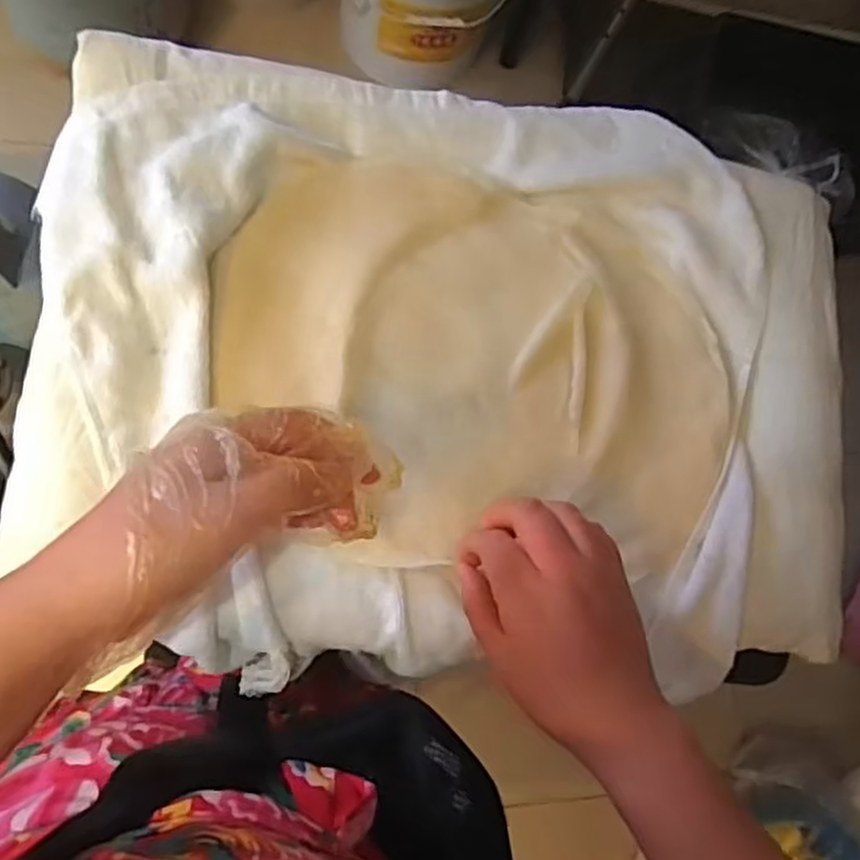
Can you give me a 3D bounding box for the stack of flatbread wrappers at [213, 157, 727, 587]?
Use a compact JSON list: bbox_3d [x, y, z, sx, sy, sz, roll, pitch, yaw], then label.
[{"bbox_3d":[0.032,-0.044,0.460,0.311,0.034,0.243,2,85,-8],"label":"stack of flatbread wrappers"}]

